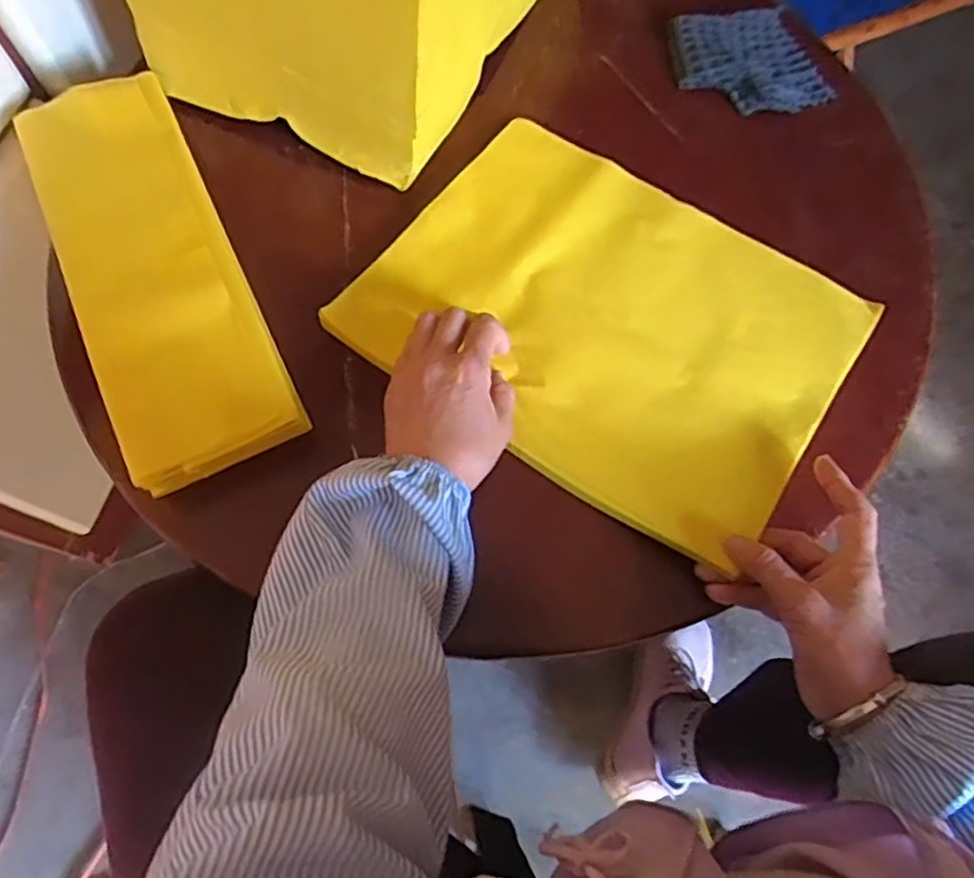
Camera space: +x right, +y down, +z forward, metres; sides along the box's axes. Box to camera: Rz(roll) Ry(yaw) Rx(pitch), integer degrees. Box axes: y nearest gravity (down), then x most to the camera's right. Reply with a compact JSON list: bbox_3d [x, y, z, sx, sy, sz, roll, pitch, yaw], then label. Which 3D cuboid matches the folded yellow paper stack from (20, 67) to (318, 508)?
[{"bbox_3d":[-0.257,-0.139,0.509,0.118,0.032,0.353,-24,72,-11],"label":"folded yellow paper stack"}]

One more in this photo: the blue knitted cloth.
[{"bbox_3d":[0.248,-0.360,0.627,0.143,0.020,0.111,3,69,-2],"label":"blue knitted cloth"}]

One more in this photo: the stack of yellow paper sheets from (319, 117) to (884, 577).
[{"bbox_3d":[0.094,-0.096,0.529,0.343,0.022,0.269,34,71,10],"label":"stack of yellow paper sheets"}]

